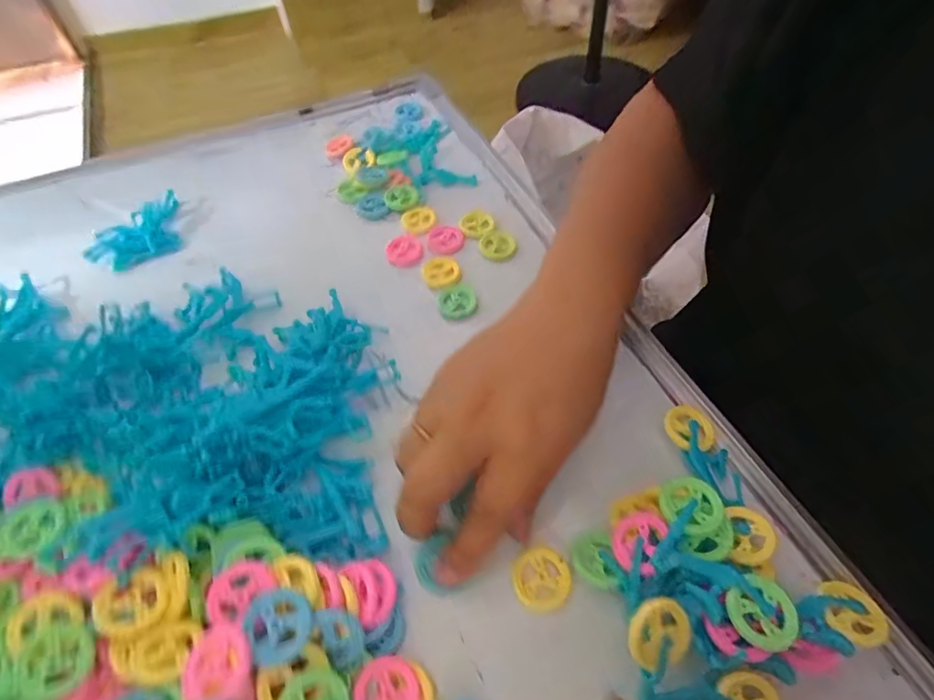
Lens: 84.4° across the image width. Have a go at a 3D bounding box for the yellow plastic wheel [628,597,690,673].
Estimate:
[{"bbox_3d":[0.084,0.123,0.223,0.028,0.004,0.030,-1,93,-11],"label":"yellow plastic wheel"}]

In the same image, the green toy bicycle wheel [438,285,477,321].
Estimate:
[{"bbox_3d":[-0.007,-0.036,0.379,0.028,0.004,0.029,-14,54,-8],"label":"green toy bicycle wheel"}]

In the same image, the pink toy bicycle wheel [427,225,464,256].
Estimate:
[{"bbox_3d":[-0.017,-0.090,0.416,0.030,0.004,0.031,-1,53,2],"label":"pink toy bicycle wheel"}]

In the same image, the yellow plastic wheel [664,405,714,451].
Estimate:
[{"bbox_3d":[0.132,0.046,0.306,0.025,0.004,0.028,-7,53,-3],"label":"yellow plastic wheel"}]

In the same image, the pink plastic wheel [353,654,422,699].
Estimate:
[{"bbox_3d":[-0.035,0.153,0.228,0.028,0.009,0.030,-1,53,2],"label":"pink plastic wheel"}]

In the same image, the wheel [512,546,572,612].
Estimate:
[{"bbox_3d":[0.038,0.116,0.264,0.029,0.006,0.029,-1,53,2],"label":"wheel"}]

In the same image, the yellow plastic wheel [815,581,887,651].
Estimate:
[{"bbox_3d":[0.183,0.124,0.245,0.027,0.009,0.030,1,53,3],"label":"yellow plastic wheel"}]

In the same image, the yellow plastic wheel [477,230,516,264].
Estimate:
[{"bbox_3d":[0.024,-0.083,0.409,0.028,0.004,0.030,-1,53,2],"label":"yellow plastic wheel"}]

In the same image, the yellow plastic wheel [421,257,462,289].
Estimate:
[{"bbox_3d":[-0.020,-0.059,0.397,0.028,0.006,0.029,-1,53,2],"label":"yellow plastic wheel"}]

